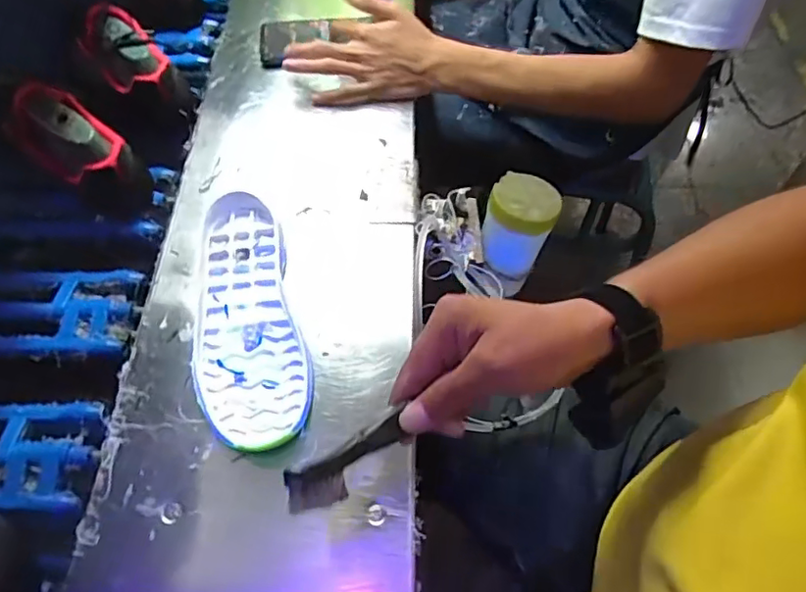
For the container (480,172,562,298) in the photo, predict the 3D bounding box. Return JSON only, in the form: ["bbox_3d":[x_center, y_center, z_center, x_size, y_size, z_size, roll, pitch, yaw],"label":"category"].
[{"bbox_3d":[0.127,-0.073,0.651,0.072,0.106,0.091,23,66,10],"label":"container"}]

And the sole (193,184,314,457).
[{"bbox_3d":[-0.139,0.016,0.510,0.088,0.021,0.241,-14,65,-8],"label":"sole"}]

